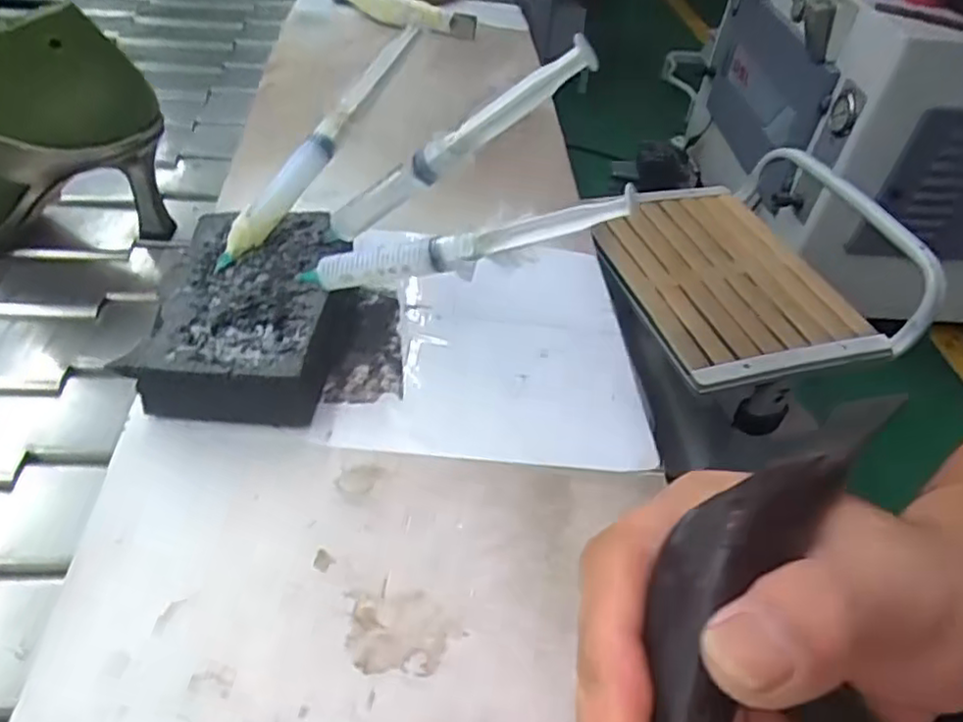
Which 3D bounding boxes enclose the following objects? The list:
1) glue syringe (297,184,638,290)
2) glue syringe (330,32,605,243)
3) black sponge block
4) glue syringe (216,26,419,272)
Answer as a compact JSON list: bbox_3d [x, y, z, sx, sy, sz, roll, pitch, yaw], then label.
[{"bbox_3d":[-0.014,-0.050,0.296,0.167,0.017,0.014,-8,39,26],"label":"glue syringe"},{"bbox_3d":[-0.015,-0.097,0.309,0.156,0.016,0.017,-21,30,37],"label":"glue syringe"},{"bbox_3d":[-0.113,-0.025,0.340,0.084,0.037,0.129,4,45,-4],"label":"black sponge block"},{"bbox_3d":[-0.087,-0.111,0.347,0.020,0.022,0.153,38,89,29],"label":"glue syringe"}]

